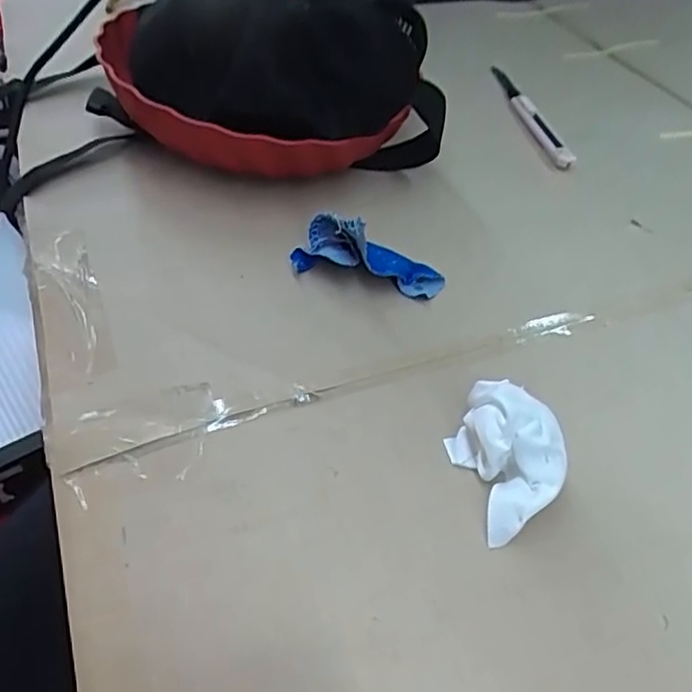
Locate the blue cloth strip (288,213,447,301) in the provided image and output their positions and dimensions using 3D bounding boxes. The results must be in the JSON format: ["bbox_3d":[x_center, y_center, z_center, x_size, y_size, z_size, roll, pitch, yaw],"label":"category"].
[{"bbox_3d":[0.017,-0.056,0.394,0.091,0.046,0.029,18,48,-4],"label":"blue cloth strip"}]

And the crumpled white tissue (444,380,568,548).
[{"bbox_3d":[0.075,0.050,0.296,0.041,0.041,0.063,-11,49,-14],"label":"crumpled white tissue"}]

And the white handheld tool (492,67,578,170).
[{"bbox_3d":[0.156,-0.202,0.560,0.026,0.009,0.175,-6,48,-10],"label":"white handheld tool"}]

